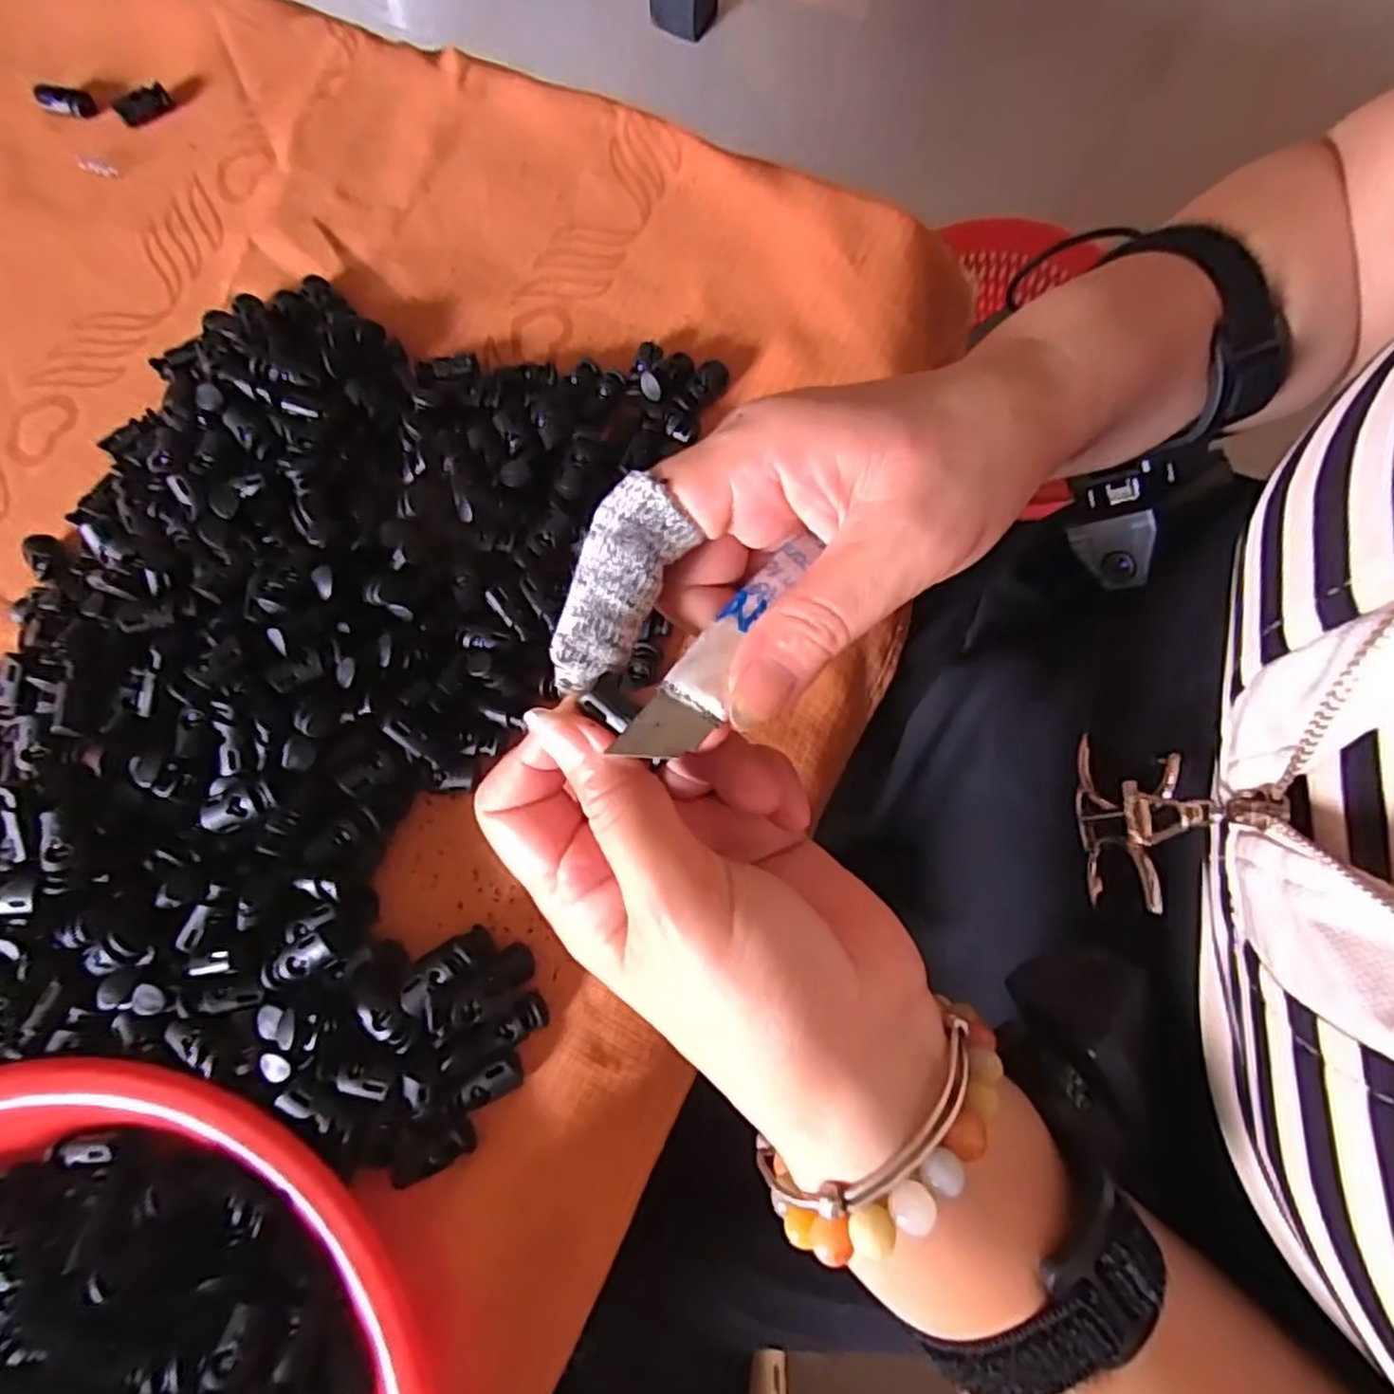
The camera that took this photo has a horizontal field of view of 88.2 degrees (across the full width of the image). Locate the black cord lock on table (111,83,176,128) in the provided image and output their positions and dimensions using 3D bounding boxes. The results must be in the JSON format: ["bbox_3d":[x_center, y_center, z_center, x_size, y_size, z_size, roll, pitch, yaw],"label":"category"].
[{"bbox_3d":[-0.277,-0.297,0.361,0.026,0.009,0.008,-37,78,-10],"label":"black cord lock on table"}]

